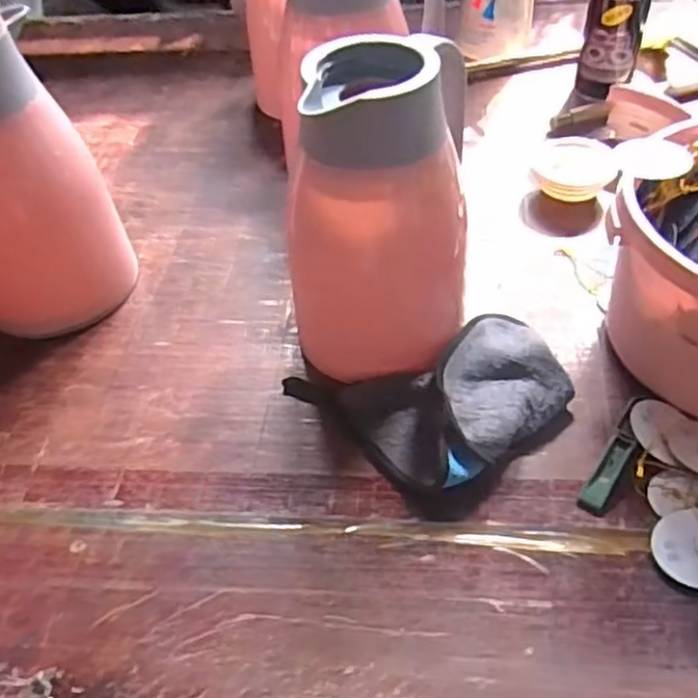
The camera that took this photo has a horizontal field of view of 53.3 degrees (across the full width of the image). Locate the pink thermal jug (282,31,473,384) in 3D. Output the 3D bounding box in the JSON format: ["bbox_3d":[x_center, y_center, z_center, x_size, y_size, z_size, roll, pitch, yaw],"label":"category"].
[{"bbox_3d":[0.024,-0.101,0.511,0.123,0.225,0.146,4,47,8],"label":"pink thermal jug"}]

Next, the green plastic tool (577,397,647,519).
[{"bbox_3d":[0.185,0.071,0.479,0.017,0.014,0.099,24,53,25],"label":"green plastic tool"}]

